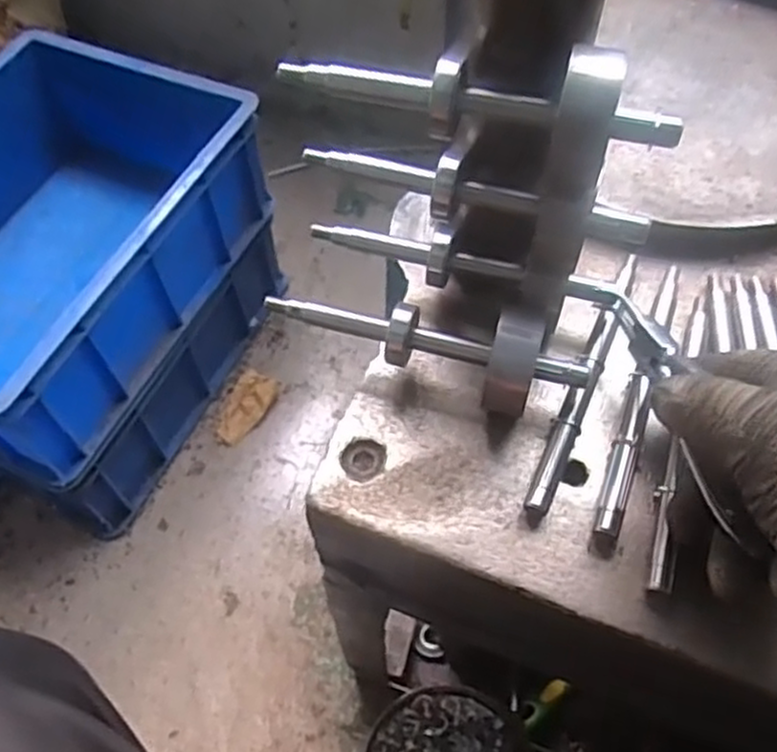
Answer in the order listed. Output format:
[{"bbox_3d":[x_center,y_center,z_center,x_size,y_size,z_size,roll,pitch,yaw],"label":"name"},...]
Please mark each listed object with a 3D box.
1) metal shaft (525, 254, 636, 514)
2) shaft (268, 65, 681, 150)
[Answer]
[{"bbox_3d":[0.102,-0.001,0.386,0.013,0.010,0.160,22,62,14],"label":"metal shaft"},{"bbox_3d":[0.035,-0.112,0.310,0.162,0.017,0.013,13,60,9],"label":"shaft"}]

